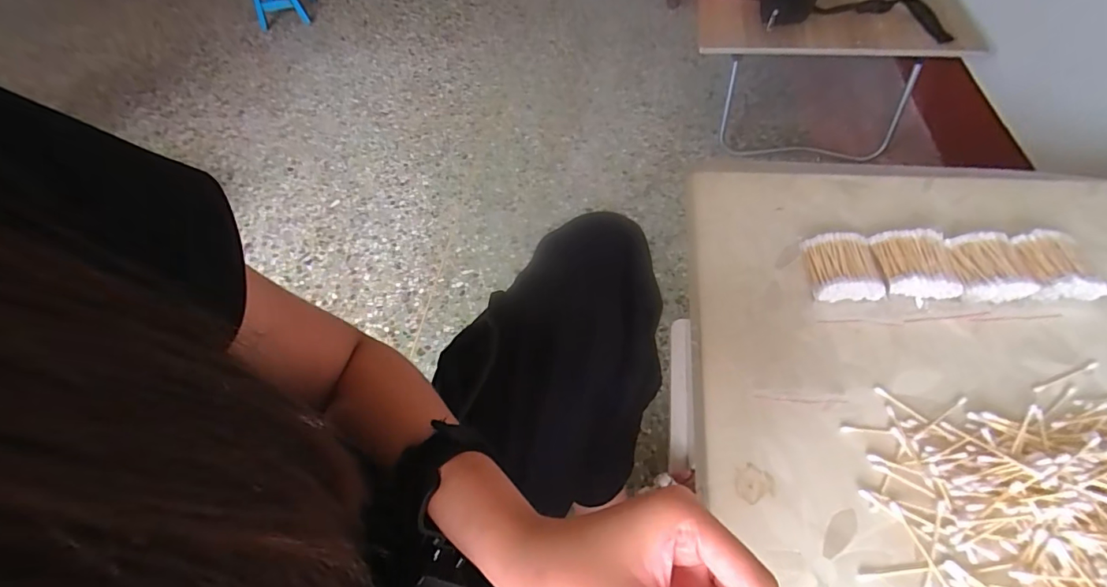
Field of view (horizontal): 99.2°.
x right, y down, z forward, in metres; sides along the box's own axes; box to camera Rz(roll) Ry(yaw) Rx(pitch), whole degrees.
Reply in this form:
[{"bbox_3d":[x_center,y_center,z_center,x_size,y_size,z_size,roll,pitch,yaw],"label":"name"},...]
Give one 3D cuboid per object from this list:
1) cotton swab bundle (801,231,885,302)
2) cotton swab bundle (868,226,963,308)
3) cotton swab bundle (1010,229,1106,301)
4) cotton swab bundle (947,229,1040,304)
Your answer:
[{"bbox_3d":[0.297,-0.028,0.483,0.070,0.026,0.071,-4,55,2],"label":"cotton swab bundle"},{"bbox_3d":[0.365,-0.030,0.476,0.066,0.030,0.076,0,55,5],"label":"cotton swab bundle"},{"bbox_3d":[0.490,-0.026,0.464,0.065,0.032,0.071,-1,55,5],"label":"cotton swab bundle"},{"bbox_3d":[0.429,-0.025,0.469,0.066,0.024,0.076,0,55,6],"label":"cotton swab bundle"}]

